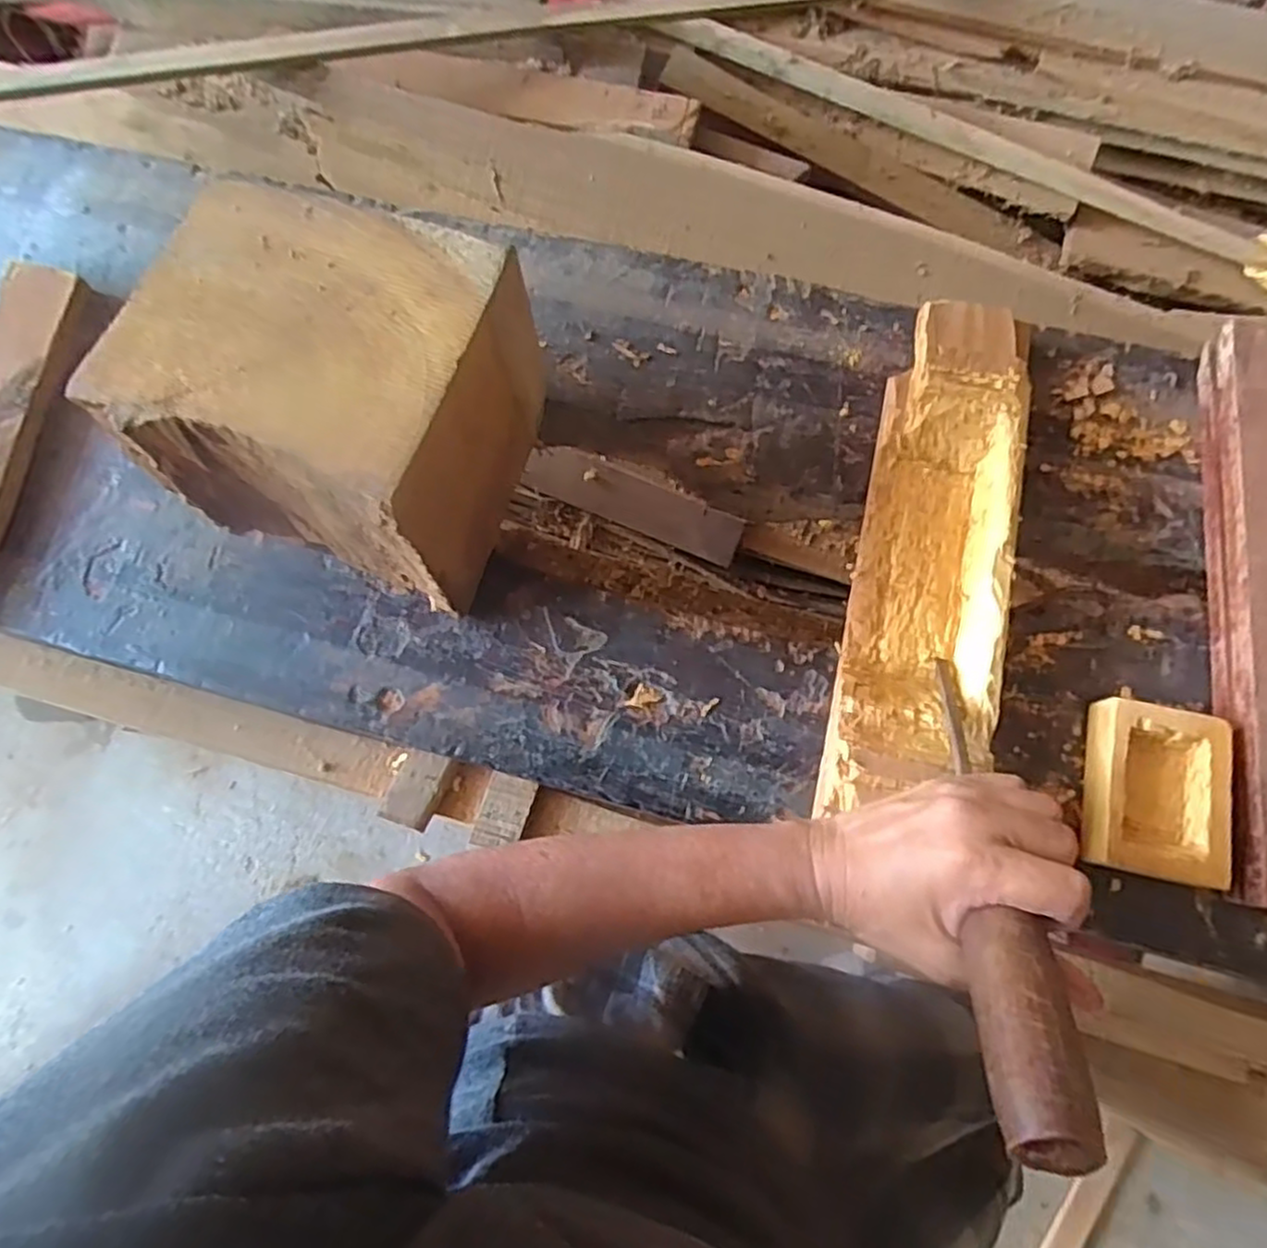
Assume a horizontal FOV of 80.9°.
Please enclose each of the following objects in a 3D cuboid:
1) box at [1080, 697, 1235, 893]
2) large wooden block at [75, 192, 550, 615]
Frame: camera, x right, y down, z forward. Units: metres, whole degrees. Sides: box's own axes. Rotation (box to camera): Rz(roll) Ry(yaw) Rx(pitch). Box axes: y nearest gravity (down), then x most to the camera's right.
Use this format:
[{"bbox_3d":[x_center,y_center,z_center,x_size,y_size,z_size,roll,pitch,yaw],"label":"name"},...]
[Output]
[{"bbox_3d":[0.294,0.095,0.418,0.067,0.024,0.093,14,75,6],"label":"box"},{"bbox_3d":[-0.168,-0.128,0.440,0.180,0.150,0.162,17,76,7],"label":"large wooden block"}]

